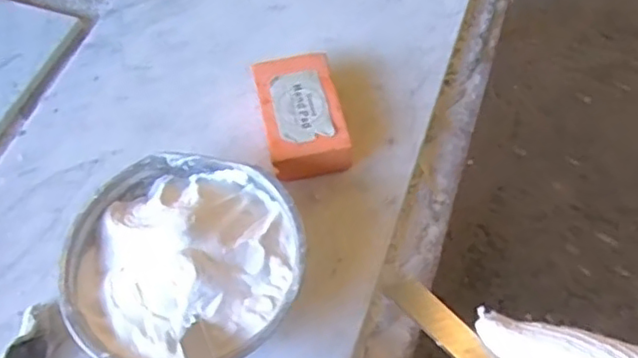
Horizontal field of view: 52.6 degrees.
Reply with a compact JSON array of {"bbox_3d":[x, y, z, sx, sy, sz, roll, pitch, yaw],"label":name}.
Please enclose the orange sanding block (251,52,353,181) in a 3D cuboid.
[{"bbox_3d":[-0.012,-0.045,0.480,0.057,0.031,0.093,-12,59,-5],"label":"orange sanding block"}]

